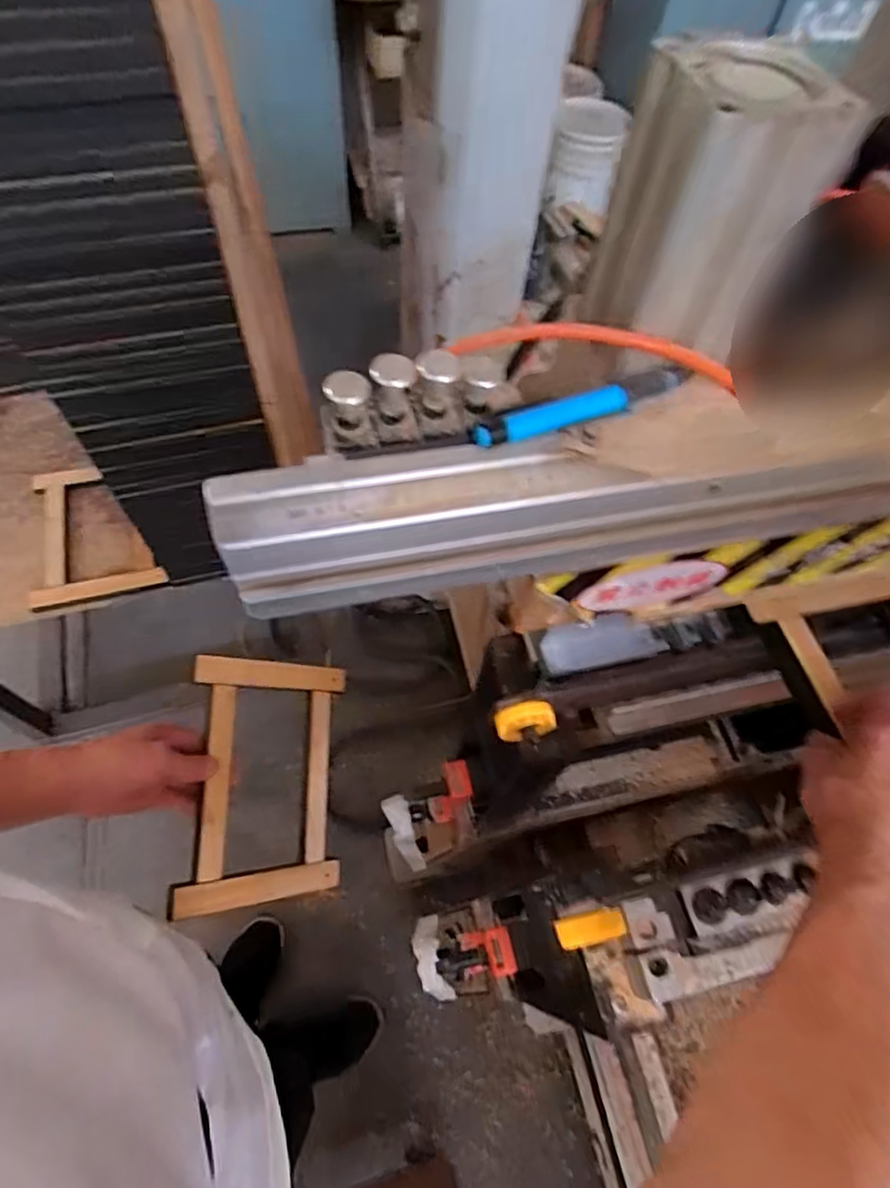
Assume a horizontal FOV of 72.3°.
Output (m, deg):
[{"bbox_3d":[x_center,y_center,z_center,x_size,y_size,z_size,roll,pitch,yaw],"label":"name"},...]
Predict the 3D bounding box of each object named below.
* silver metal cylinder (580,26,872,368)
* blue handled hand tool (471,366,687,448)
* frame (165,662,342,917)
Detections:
[{"bbox_3d":[0.115,-0.173,0.279,0.070,0.115,0.061,-3,60,-5],"label":"silver metal cylinder"},{"bbox_3d":[0.069,-0.093,0.303,0.118,0.010,0.015,-20,63,-14],"label":"blue handled hand tool"},{"bbox_3d":[-0.184,0.194,0.642,0.179,0.013,0.239,15,71,-44],"label":"frame"}]

